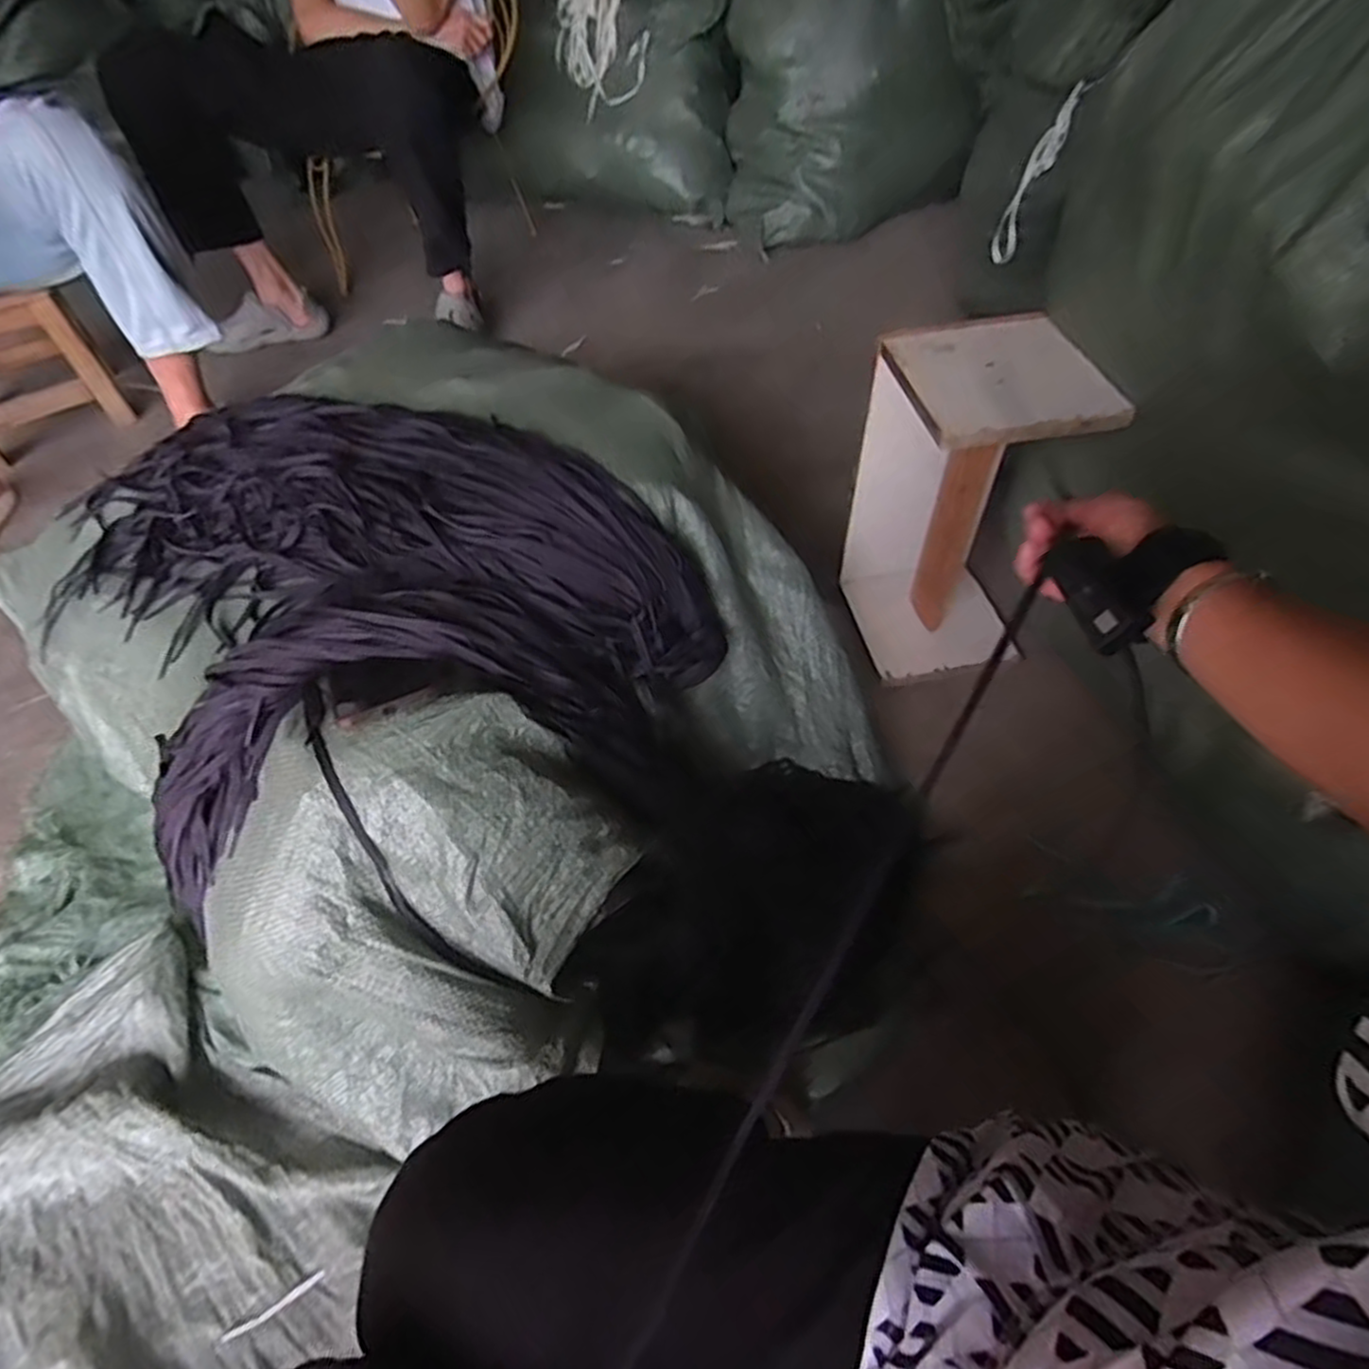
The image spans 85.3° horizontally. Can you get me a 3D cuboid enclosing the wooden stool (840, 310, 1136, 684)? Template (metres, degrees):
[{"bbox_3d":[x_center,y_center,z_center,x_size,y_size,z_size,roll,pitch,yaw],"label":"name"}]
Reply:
[{"bbox_3d":[0.357,-0.218,0.983,0.218,0.421,0.227,-11,53,-6],"label":"wooden stool"}]

